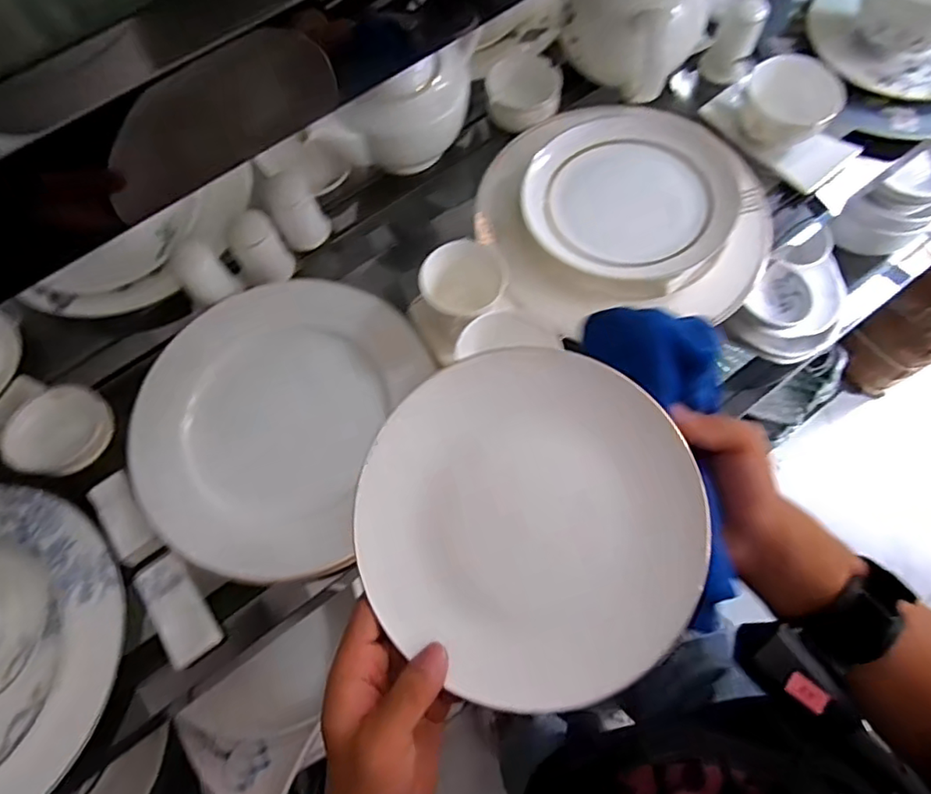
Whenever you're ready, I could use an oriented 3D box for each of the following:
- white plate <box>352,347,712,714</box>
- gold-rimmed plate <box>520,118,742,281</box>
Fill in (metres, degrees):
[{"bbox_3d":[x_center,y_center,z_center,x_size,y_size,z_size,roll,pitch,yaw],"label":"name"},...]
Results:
[{"bbox_3d":[0.030,0.065,0.314,0.177,0.012,0.177,-3,78,12],"label":"white plate"},{"bbox_3d":[0.149,-0.186,0.525,0.182,0.033,0.175,-4,61,7],"label":"gold-rimmed plate"}]

